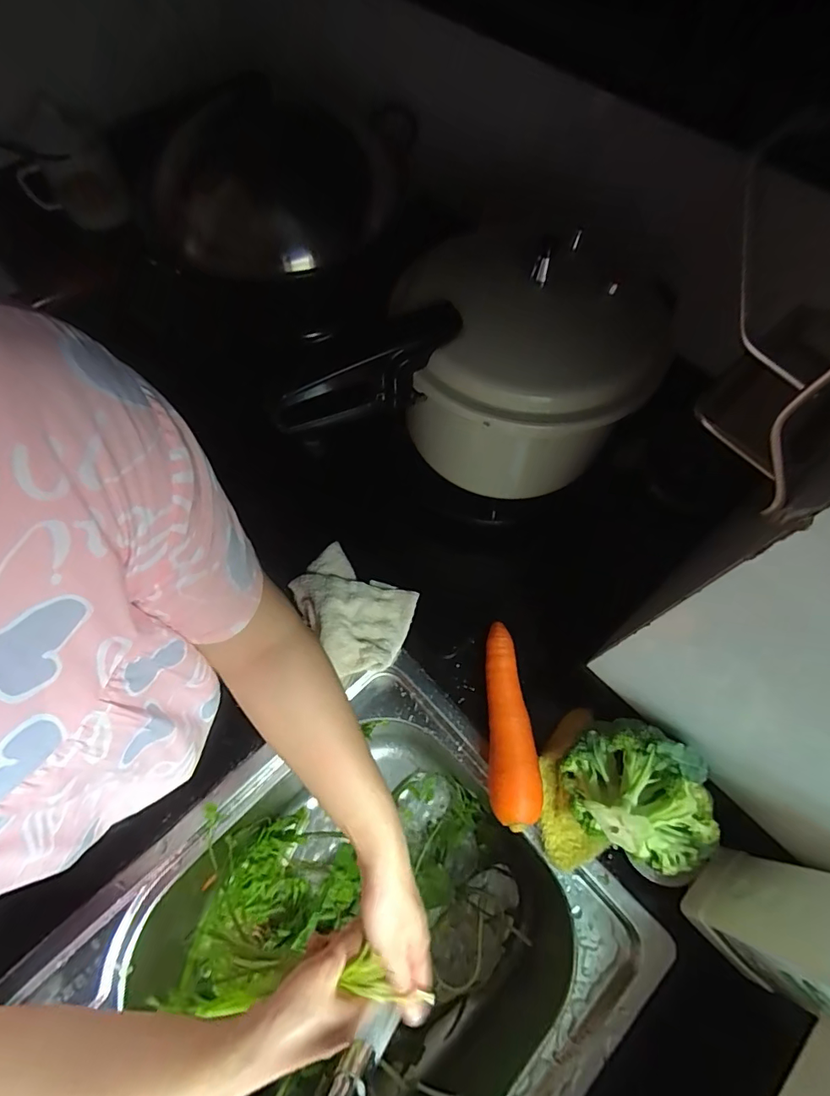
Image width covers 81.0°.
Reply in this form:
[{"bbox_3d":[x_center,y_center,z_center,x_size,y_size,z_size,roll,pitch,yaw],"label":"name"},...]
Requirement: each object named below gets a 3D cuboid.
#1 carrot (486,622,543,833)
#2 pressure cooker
[{"bbox_3d":[0.101,0.182,0.519,0.048,0.050,0.198,2,65,1],"label":"carrot"},{"bbox_3d":[0.057,-0.167,0.503,0.330,0.189,0.178,4,65,2],"label":"pressure cooker"}]

